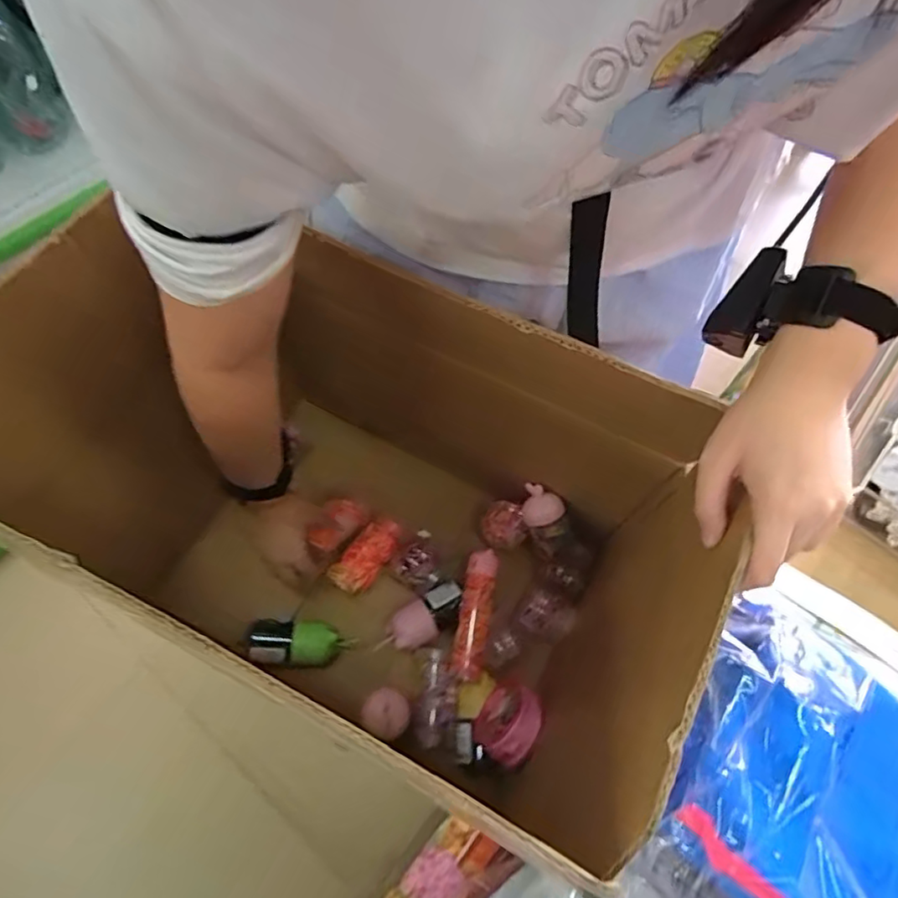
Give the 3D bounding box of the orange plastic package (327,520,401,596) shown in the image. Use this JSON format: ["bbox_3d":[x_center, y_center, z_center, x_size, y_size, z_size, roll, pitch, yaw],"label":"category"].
[{"bbox_3d":[-0.111,0.144,0.763,0.051,0.036,0.110,34,68,13],"label":"orange plastic package"}]

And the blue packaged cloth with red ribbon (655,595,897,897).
[{"bbox_3d":[0.300,0.254,0.327,0.369,0.073,0.178,34,68,13],"label":"blue packaged cloth with red ribbon"}]

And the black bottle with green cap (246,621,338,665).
[{"bbox_3d":[-0.194,0.241,0.700,0.106,0.037,0.051,3,65,-1],"label":"black bottle with green cap"}]

